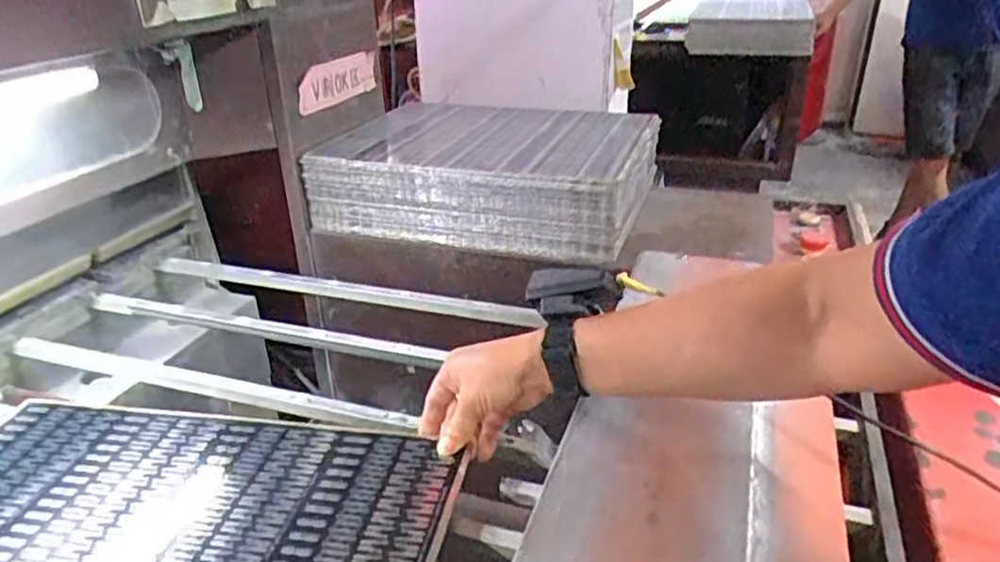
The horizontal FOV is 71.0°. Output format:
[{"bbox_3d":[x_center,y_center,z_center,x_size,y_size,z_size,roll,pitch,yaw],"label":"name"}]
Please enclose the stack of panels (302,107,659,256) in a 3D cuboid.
[{"bbox_3d":[-0.009,-0.166,1.014,0.433,0.121,0.317,10,28,20],"label":"stack of panels"}]

